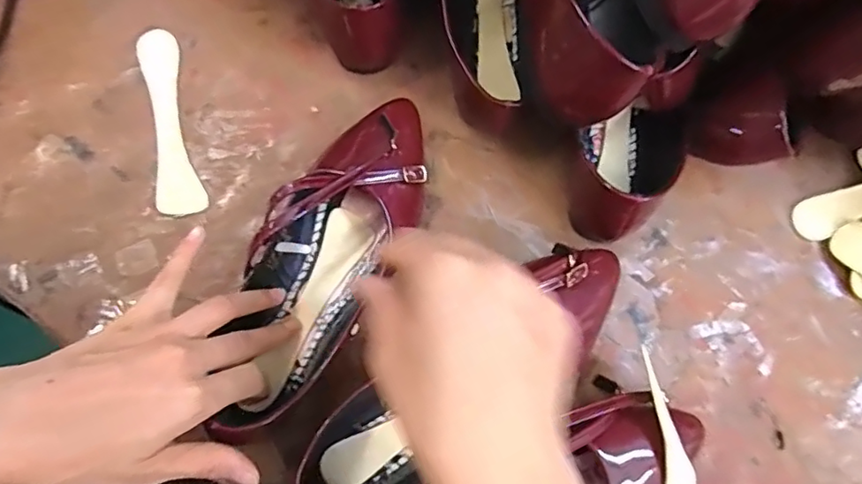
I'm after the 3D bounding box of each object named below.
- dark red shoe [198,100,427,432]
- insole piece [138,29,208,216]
[{"bbox_3d":[-0.069,0.013,0.367,0.076,0.065,0.238,24,86,4],"label":"dark red shoe"},{"bbox_3d":[-0.192,-0.090,0.412,0.031,0.006,0.143,-14,79,-4],"label":"insole piece"}]

